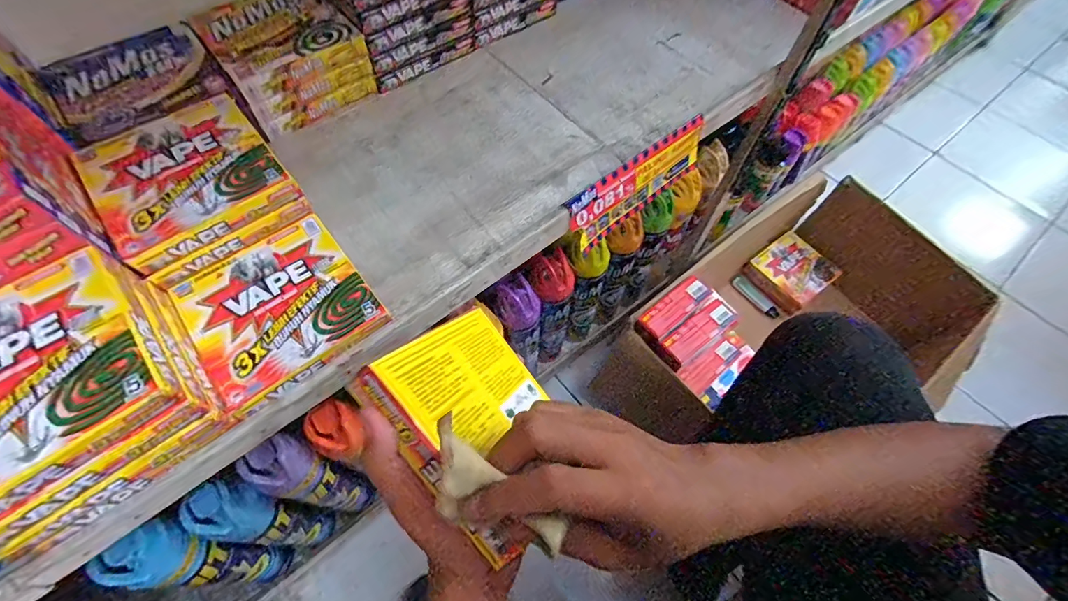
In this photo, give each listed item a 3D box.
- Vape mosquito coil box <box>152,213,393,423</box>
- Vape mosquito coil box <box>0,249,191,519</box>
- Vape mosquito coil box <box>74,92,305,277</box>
[{"bbox_3d":[-0.212,0.007,0.381,0.133,0.028,0.132,-34,66,-19],"label":"Vape mosquito coil box"},{"bbox_3d":[-0.312,0.050,0.277,0.136,0.027,0.136,-36,67,-20],"label":"Vape mosquito coil box"},{"bbox_3d":[-0.296,-0.108,0.388,0.132,0.022,0.142,-35,67,-20],"label":"Vape mosquito coil box"}]

